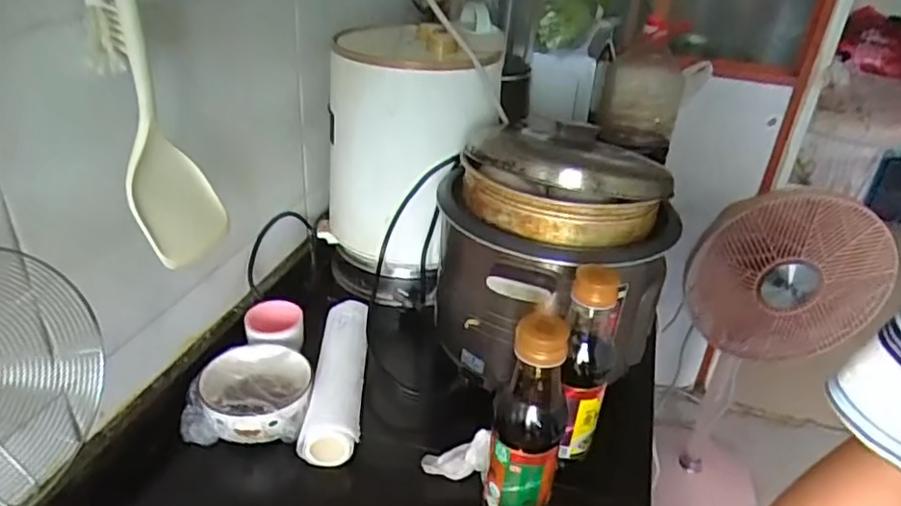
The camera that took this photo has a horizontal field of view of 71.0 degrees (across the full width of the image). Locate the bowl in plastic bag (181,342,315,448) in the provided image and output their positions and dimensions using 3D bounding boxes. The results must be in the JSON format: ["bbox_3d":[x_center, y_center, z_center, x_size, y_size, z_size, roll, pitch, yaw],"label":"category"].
[{"bbox_3d":[-0.228,0.155,0.717,0.132,0.050,0.122,-1,30,-9],"label":"bowl in plastic bag"}]

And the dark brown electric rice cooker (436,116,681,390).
[{"bbox_3d":[0.111,-0.004,0.768,0.229,0.262,0.244,4,29,-2],"label":"dark brown electric rice cooker"}]

